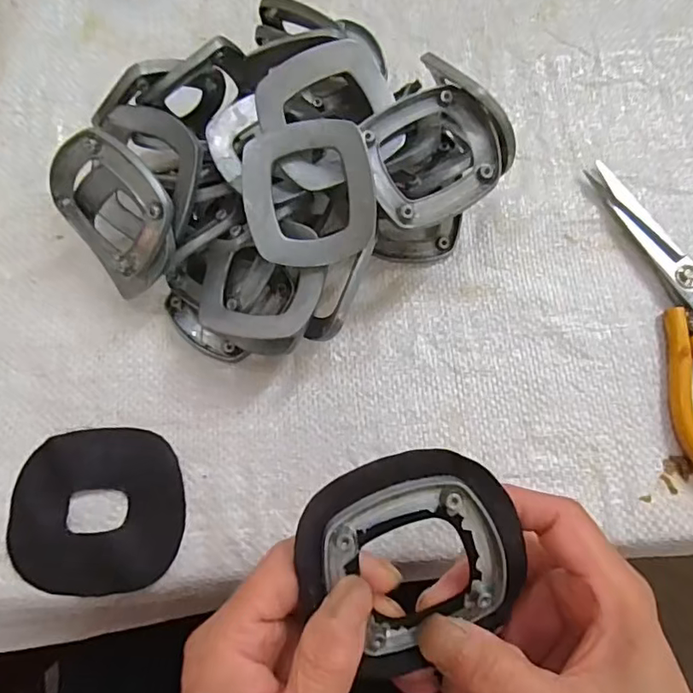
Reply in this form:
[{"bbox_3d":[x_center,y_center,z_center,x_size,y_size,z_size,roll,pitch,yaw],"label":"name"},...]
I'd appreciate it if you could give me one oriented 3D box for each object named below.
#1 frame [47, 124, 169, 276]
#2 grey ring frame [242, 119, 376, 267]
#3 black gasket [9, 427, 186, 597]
[{"bbox_3d":[-0.111,-0.061,0.258,0.065,0.016,0.068,43,123,1],"label":"frame"},{"bbox_3d":[-0.016,-0.068,0.238,0.055,0.009,0.061,-5,96,7],"label":"grey ring frame"},{"bbox_3d":[-0.119,0.078,0.259,0.080,0.005,0.075,-6,77,0],"label":"black gasket"}]

